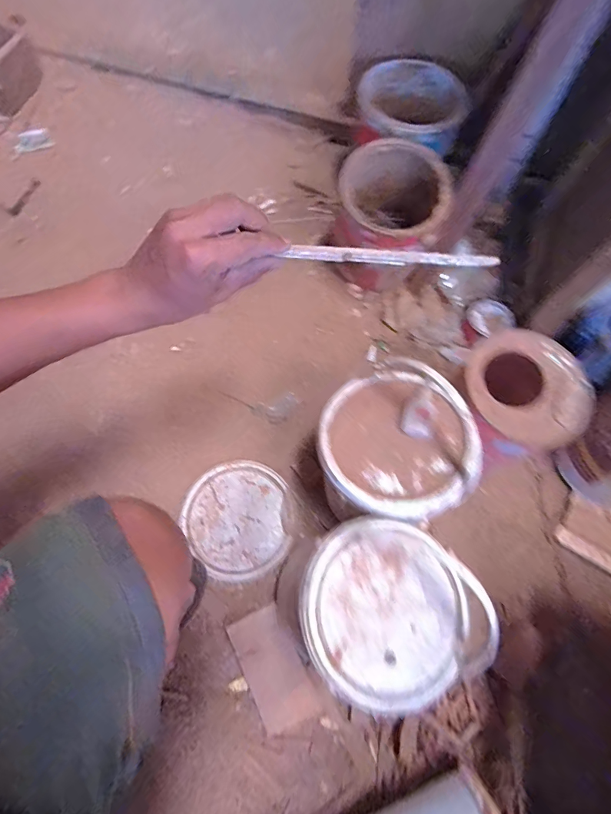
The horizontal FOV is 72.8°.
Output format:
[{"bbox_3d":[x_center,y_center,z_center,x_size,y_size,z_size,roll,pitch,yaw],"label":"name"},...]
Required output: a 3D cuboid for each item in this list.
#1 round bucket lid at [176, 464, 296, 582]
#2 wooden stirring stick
[{"bbox_3d":[-0.100,0.170,0.639,0.162,0.021,0.168,-39,76,-15],"label":"round bucket lid"},{"bbox_3d":[0.069,-0.123,0.340,0.163,0.011,0.011,7,69,9],"label":"wooden stirring stick"}]

